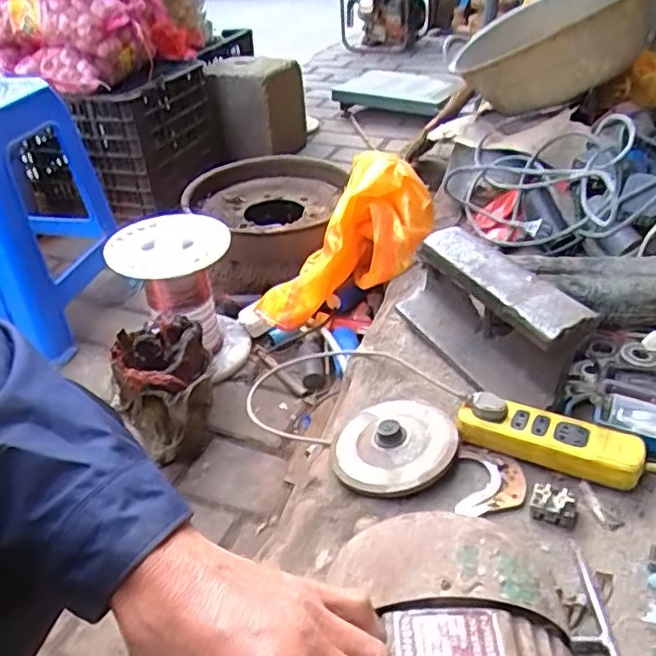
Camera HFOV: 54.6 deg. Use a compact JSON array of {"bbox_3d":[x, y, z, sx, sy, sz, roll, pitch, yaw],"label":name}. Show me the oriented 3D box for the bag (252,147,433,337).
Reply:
[{"bbox_3d":[0.041,-0.132,1.122,0.366,0.152,0.215,-49,44,3],"label":"bag"}]

